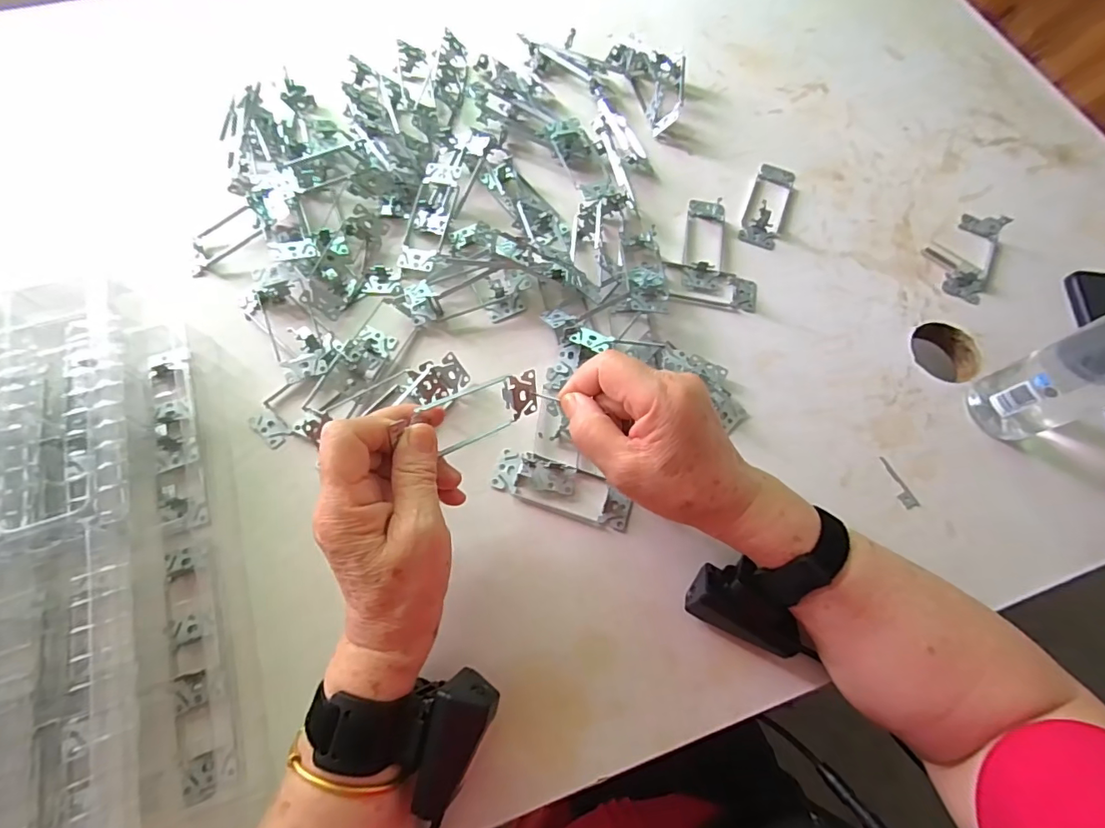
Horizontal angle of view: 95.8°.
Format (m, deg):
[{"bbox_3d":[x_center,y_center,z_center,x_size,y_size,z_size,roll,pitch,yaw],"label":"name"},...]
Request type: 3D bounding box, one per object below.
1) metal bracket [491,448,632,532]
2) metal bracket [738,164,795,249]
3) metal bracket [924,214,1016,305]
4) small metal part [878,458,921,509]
[{"bbox_3d":[0.008,0.054,0.375,0.107,0.012,0.035,18,69,5],"label":"metal bracket"},{"bbox_3d":[0.215,-0.211,0.491,0.036,0.018,0.102,21,69,6],"label":"metal bracket"},{"bbox_3d":[0.392,-0.158,0.473,0.058,0.023,0.105,29,70,8],"label":"metal bracket"},{"bbox_3d":[0.272,0.054,0.395,0.011,0.004,0.044,-22,71,-10],"label":"small metal part"}]

